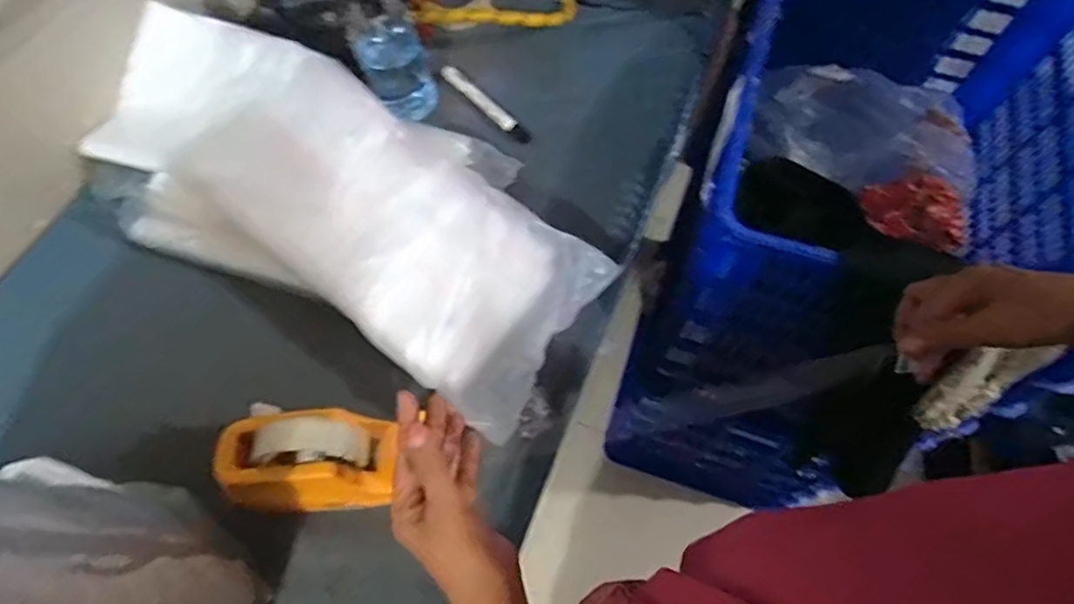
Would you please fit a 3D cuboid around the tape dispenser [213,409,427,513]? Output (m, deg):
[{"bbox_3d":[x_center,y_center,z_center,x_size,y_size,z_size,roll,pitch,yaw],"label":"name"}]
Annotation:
[{"bbox_3d":[-0.194,0.136,0.541,0.142,0.105,0.067,-1,64,-3],"label":"tape dispenser"}]

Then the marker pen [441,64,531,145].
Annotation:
[{"bbox_3d":[-0.064,-0.247,0.796,0.019,0.018,0.149,-40,72,-19],"label":"marker pen"}]

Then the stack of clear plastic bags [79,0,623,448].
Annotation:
[{"bbox_3d":[-0.213,-0.117,0.679,0.578,0.083,0.271,27,66,11],"label":"stack of clear plastic bags"}]

